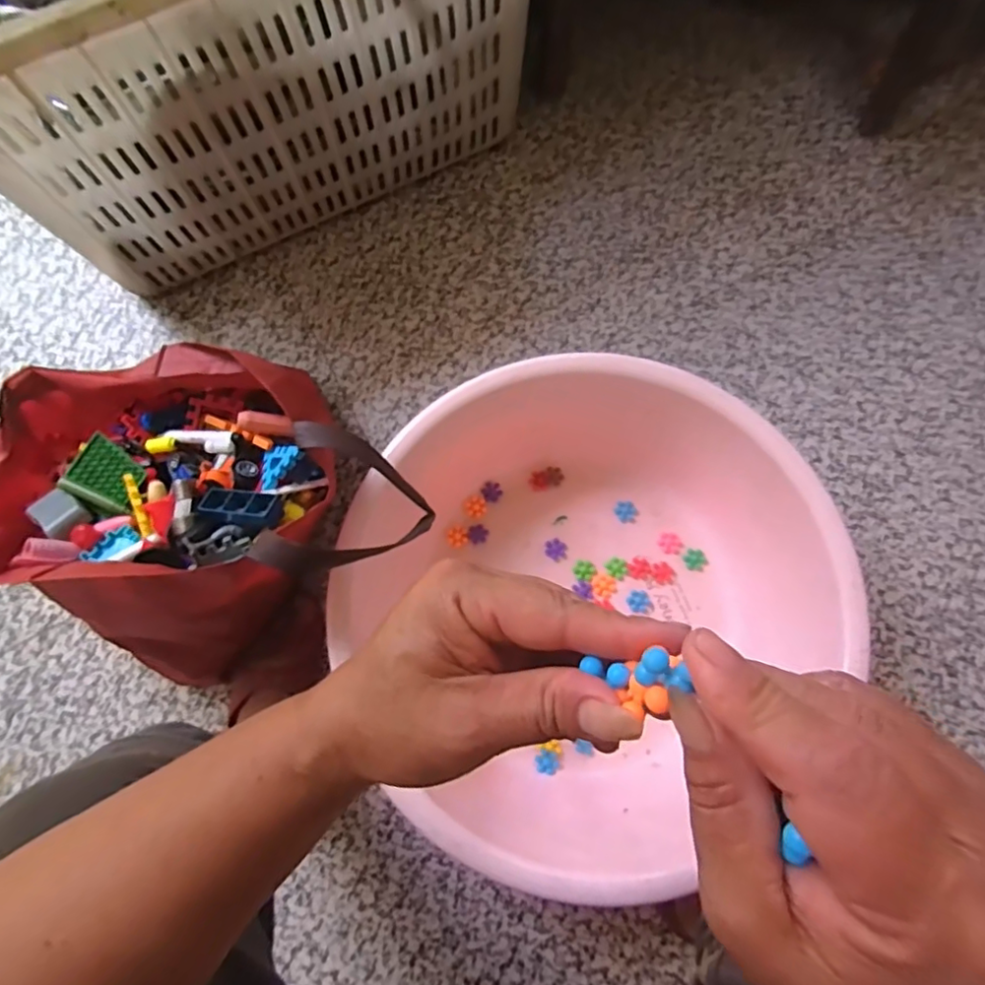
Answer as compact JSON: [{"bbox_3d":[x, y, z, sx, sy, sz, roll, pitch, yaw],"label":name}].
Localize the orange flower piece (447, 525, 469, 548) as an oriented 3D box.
[{"bbox_3d":[-0.042,0.054,0.719,0.026,0.004,0.026,2,80,-14],"label":"orange flower piece"}]

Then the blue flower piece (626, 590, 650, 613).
[{"bbox_3d":[0.174,0.129,0.695,0.026,0.005,0.025,0,76,2],"label":"blue flower piece"}]

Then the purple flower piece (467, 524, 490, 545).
[{"bbox_3d":[-0.018,0.052,0.725,0.026,0.005,0.023,-15,76,-2],"label":"purple flower piece"}]

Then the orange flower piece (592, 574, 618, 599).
[{"bbox_3d":[0.136,0.113,0.701,0.026,0.006,0.027,-18,76,-3],"label":"orange flower piece"}]

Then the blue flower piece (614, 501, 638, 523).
[{"bbox_3d":[0.166,0.025,0.723,0.026,0.005,0.029,-25,77,-4],"label":"blue flower piece"}]

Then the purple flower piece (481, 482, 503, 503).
[{"bbox_3d":[0.000,0.000,0.729,0.026,0.004,0.025,-1,97,-8],"label":"purple flower piece"}]

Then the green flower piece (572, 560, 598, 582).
[{"bbox_3d":[0.113,0.096,0.710,0.027,0.004,0.025,0,76,2],"label":"green flower piece"}]

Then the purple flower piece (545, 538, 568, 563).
[{"bbox_3d":[0.078,0.071,0.711,0.027,0.016,0.028,0,76,2],"label":"purple flower piece"}]

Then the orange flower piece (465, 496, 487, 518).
[{"bbox_3d":[-0.021,0.018,0.726,0.027,0.004,0.025,0,91,-13],"label":"orange flower piece"}]

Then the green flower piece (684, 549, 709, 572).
[{"bbox_3d":[0.245,0.082,0.704,0.025,0.007,0.028,-16,76,-2],"label":"green flower piece"}]

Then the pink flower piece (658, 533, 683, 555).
[{"bbox_3d":[0.216,0.062,0.710,0.027,0.008,0.026,0,76,2],"label":"pink flower piece"}]

